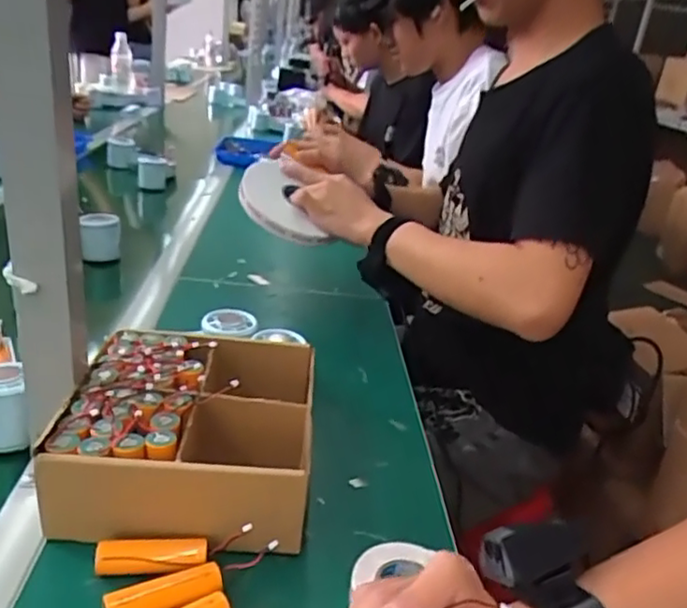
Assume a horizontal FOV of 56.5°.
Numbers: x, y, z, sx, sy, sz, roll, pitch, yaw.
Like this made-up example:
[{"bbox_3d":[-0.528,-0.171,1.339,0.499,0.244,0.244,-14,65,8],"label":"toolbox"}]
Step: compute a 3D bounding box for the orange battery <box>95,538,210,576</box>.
[{"bbox_3d":[-0.127,0.170,0.426,0.070,0.020,0.023,0,25,-17],"label":"orange battery"}]

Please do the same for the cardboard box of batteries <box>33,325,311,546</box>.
[{"bbox_3d":[-0.117,0.098,0.524,0.186,0.079,0.233,6,24,-4],"label":"cardboard box of batteries"}]

